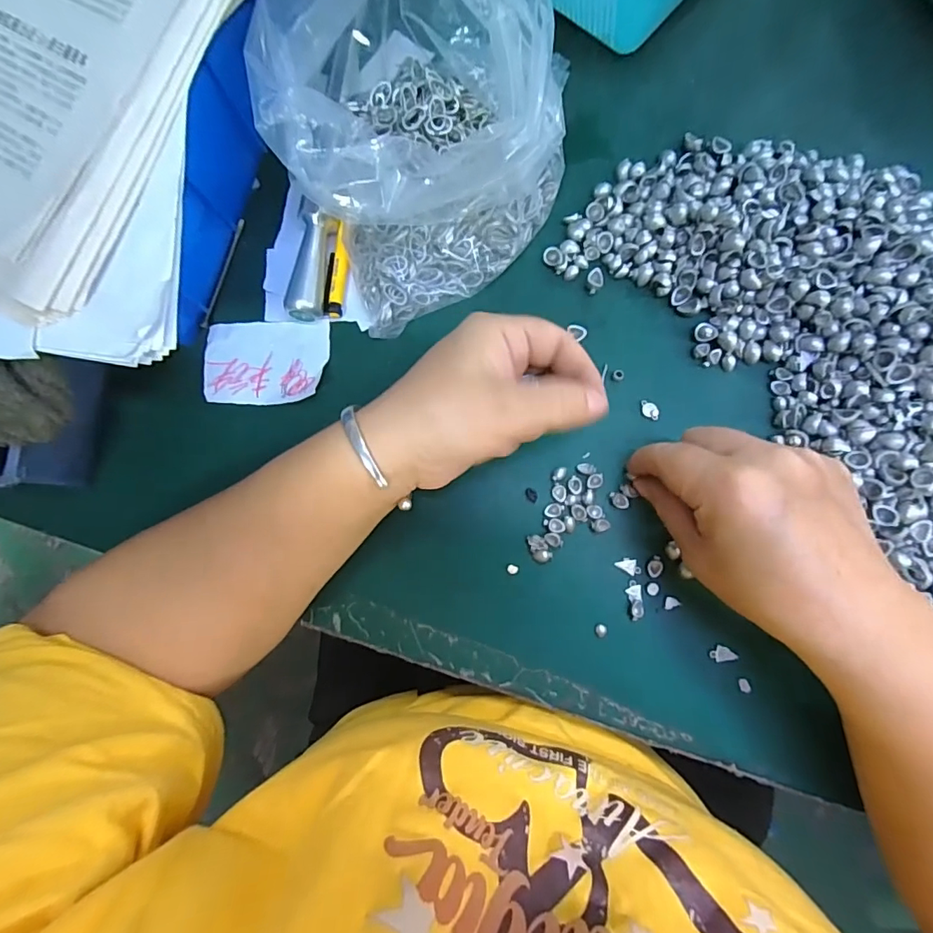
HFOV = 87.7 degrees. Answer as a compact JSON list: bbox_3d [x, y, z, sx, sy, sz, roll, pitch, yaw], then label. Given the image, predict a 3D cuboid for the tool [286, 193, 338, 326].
[{"bbox_3d":[-0.092,-0.122,0.293,0.019,0.018,0.071,6,83,5],"label":"tool"}]

